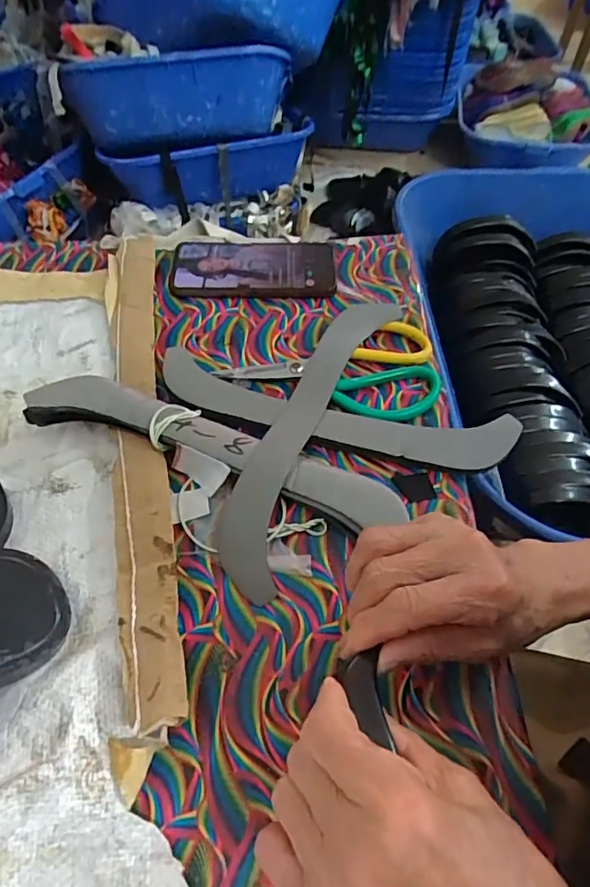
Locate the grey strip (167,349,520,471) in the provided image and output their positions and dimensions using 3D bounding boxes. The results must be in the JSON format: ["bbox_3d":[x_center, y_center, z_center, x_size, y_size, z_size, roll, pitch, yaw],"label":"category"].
[{"bbox_3d":[0.026,-0.026,0.426,0.287,0.015,0.054,14,56,9],"label":"grey strip"}]

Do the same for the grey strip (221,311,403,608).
[{"bbox_3d":[0.016,-0.021,0.420,0.053,0.014,0.291,20,58,13],"label":"grey strip"}]

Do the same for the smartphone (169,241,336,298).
[{"bbox_3d":[-0.040,-0.178,0.533,0.161,0.011,0.079,-3,55,-2],"label":"smartphone"}]

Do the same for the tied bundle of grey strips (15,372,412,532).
[{"bbox_3d":[-0.057,0.000,0.394,0.279,0.040,0.054,16,57,11],"label":"tied bundle of grey strips"}]

